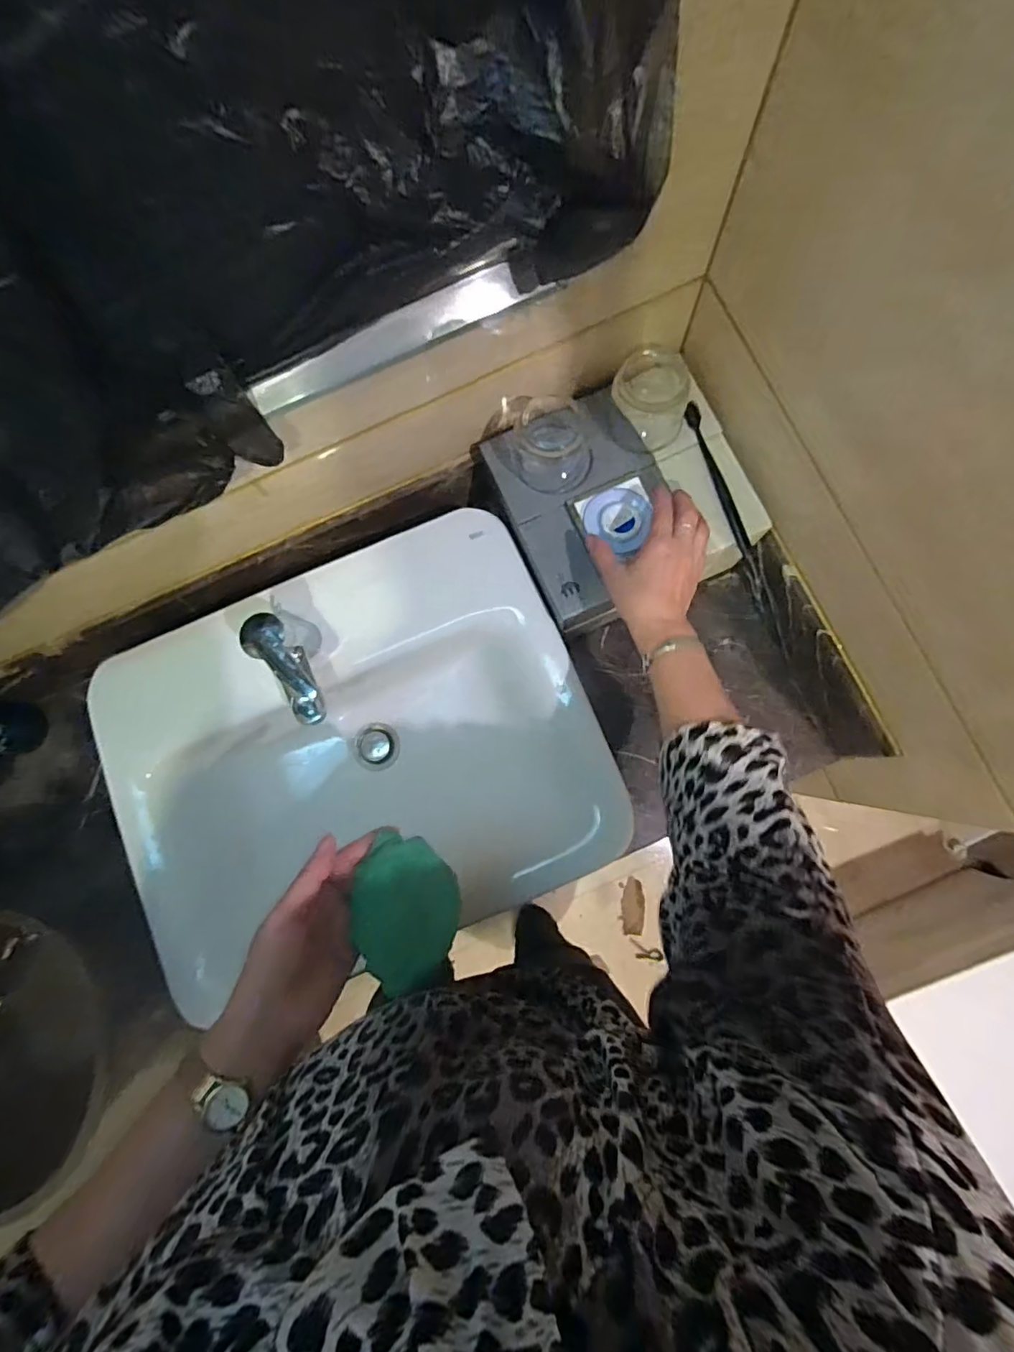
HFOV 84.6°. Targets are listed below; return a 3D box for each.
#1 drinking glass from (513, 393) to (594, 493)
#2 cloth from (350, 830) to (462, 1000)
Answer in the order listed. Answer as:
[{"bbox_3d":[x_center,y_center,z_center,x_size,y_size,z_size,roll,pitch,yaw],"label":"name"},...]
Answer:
[{"bbox_3d":[0.049,-0.246,0.601,0.089,0.074,0.078,3,84,4],"label":"drinking glass"},{"bbox_3d":[-0.077,0.181,0.426,0.076,0.036,0.104,13,84,5],"label":"cloth"}]

